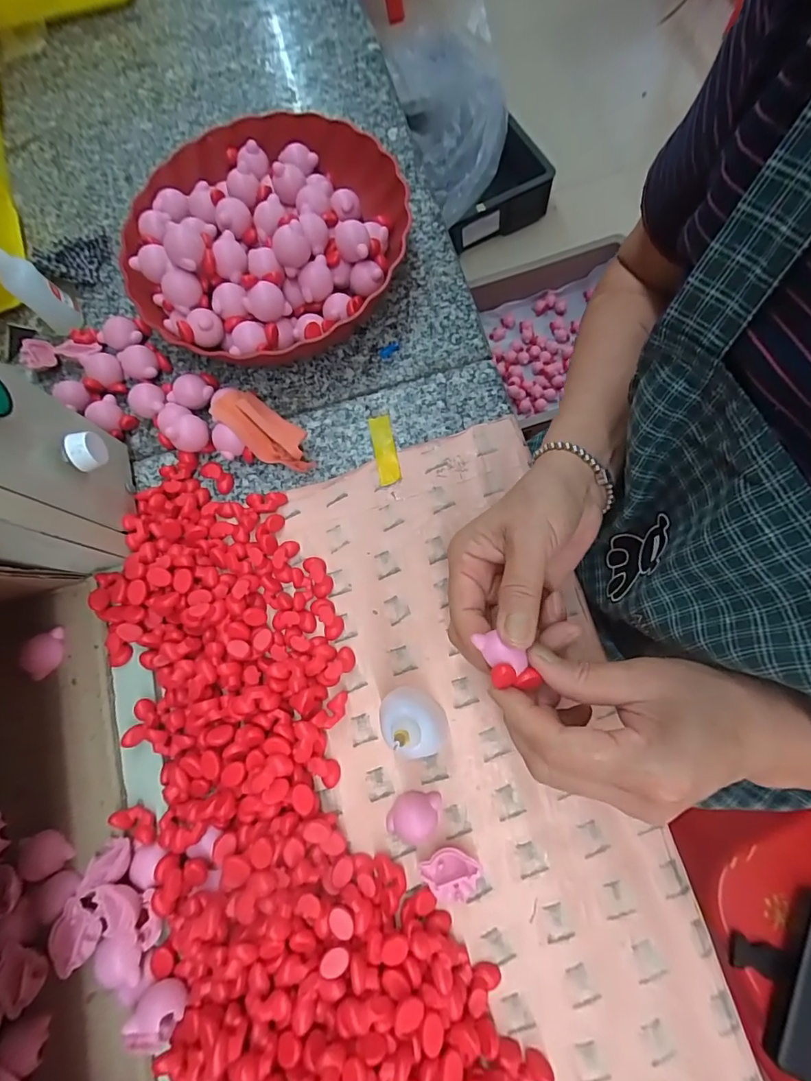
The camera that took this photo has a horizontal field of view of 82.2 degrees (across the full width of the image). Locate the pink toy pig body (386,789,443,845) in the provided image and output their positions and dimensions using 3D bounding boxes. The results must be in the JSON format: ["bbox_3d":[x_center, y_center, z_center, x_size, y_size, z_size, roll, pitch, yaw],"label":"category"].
[{"bbox_3d":[0.005,0.178,0.300,0.031,0.012,0.032,-1,76,5],"label":"pink toy pig body"}]

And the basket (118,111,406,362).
[{"bbox_3d":[-0.122,-0.265,0.397,0.244,0.059,0.240,-44,77,-6],"label":"basket"}]

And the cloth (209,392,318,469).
[{"bbox_3d":[-0.112,-0.086,0.370,0.085,0.024,0.035,36,82,12],"label":"cloth"}]

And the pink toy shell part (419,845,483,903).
[{"bbox_3d":[0.028,0.208,0.288,0.036,0.016,0.027,-8,76,3],"label":"pink toy shell part"}]

